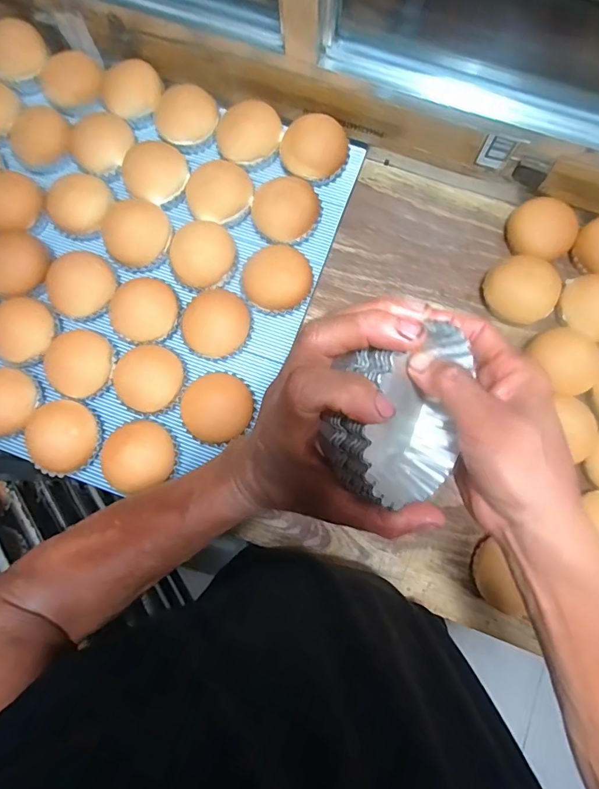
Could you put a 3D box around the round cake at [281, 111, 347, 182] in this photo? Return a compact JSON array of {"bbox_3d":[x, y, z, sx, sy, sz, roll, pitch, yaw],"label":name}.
[{"bbox_3d":[0.022,-0.354,0.641,0.096,0.055,0.085,-2,79,0],"label":"round cake"}]

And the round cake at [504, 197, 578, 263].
[{"bbox_3d":[0.345,-0.236,0.625,0.084,0.043,0.078,0,79,0],"label":"round cake"}]

